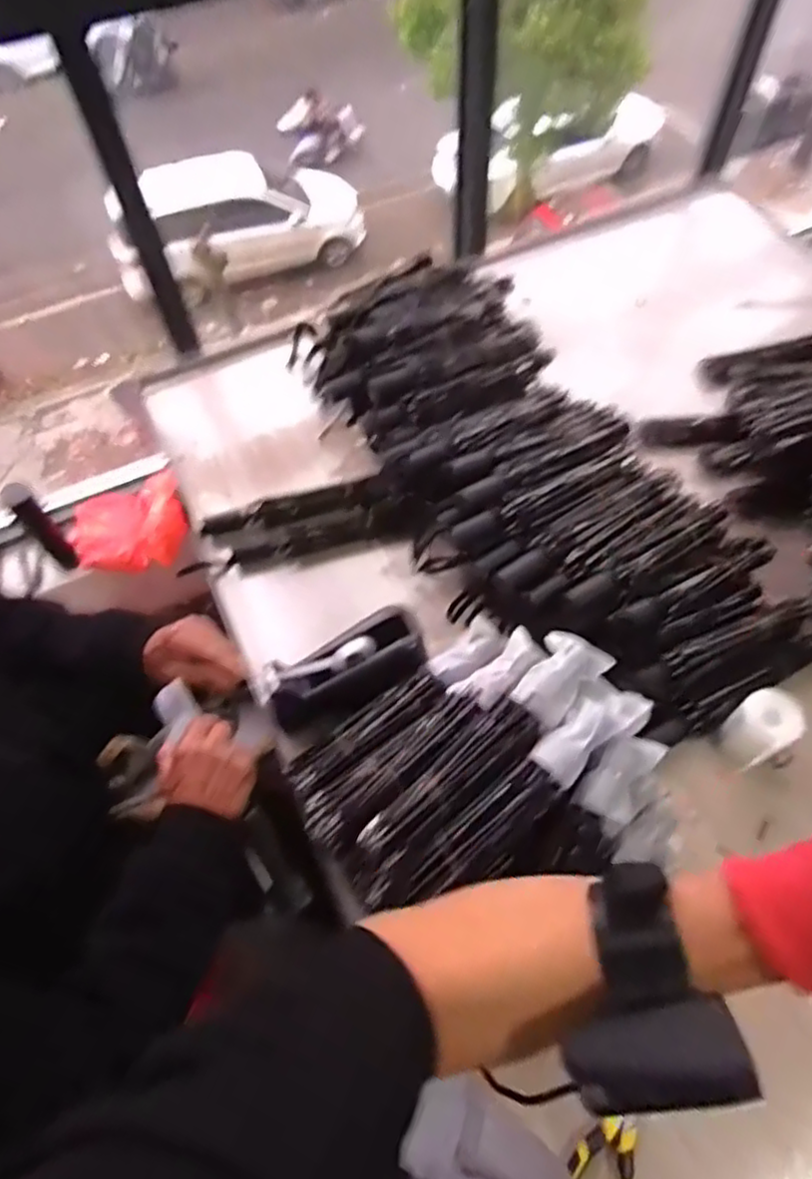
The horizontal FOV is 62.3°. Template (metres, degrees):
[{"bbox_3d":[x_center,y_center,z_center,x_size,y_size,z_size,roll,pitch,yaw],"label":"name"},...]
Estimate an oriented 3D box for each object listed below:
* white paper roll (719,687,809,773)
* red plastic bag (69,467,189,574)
[{"bbox_3d":[0.399,0.156,0.758,0.069,0.076,0.063,-1,60,2],"label":"white paper roll"},{"bbox_3d":[-0.593,-0.142,1.449,0.246,0.081,0.212,-19,61,-8],"label":"red plastic bag"}]

